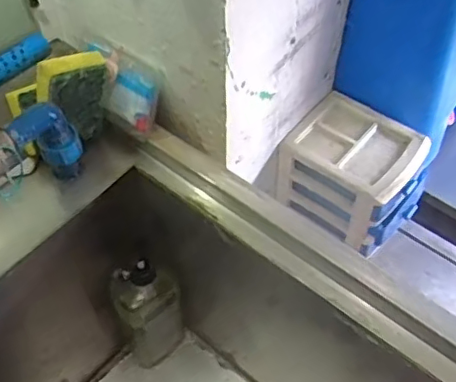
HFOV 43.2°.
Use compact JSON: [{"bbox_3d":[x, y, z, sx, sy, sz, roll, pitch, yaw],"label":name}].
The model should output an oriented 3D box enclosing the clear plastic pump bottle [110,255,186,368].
[{"bbox_3d":[-0.117,0.175,0.858,0.064,0.256,0.090,39,62,25],"label":"clear plastic pump bottle"}]

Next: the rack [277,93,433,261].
[{"bbox_3d":[0.182,-0.023,0.837,0.182,0.120,0.156,33,60,22],"label":"rack"}]

